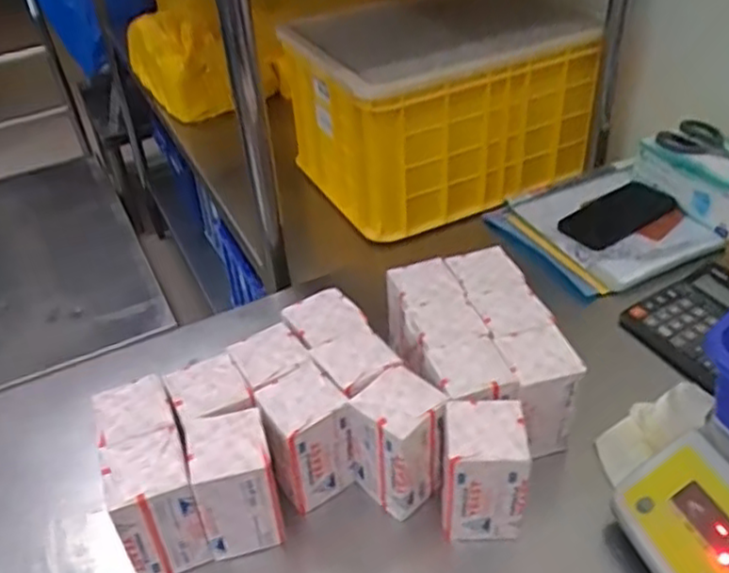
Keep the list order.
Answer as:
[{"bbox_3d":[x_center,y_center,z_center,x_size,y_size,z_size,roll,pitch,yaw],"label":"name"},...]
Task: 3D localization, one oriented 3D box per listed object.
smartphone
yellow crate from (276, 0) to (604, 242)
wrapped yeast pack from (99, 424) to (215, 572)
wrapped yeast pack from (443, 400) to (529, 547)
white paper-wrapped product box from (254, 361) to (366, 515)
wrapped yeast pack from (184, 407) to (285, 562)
[{"bbox_3d":[0.358,-0.105,0.988,0.173,0.015,0.087,-26,43,-22],"label":"smartphone"},{"bbox_3d":[0.114,-0.316,1.190,0.417,0.247,0.351,-22,41,-20],"label":"yellow crate"},{"bbox_3d":[-0.180,0.193,0.607,0.068,0.124,0.075,-16,40,-12],"label":"wrapped yeast pack"},{"bbox_3d":[0.105,0.161,0.614,0.069,0.112,0.065,-3,39,4],"label":"wrapped yeast pack"},{"bbox_3d":[-0.054,0.142,0.652,0.076,0.117,0.073,-21,41,-17],"label":"white paper-wrapped product box"},{"bbox_3d":[-0.112,0.179,0.617,0.066,0.129,0.064,-13,40,-8],"label":"wrapped yeast pack"}]

